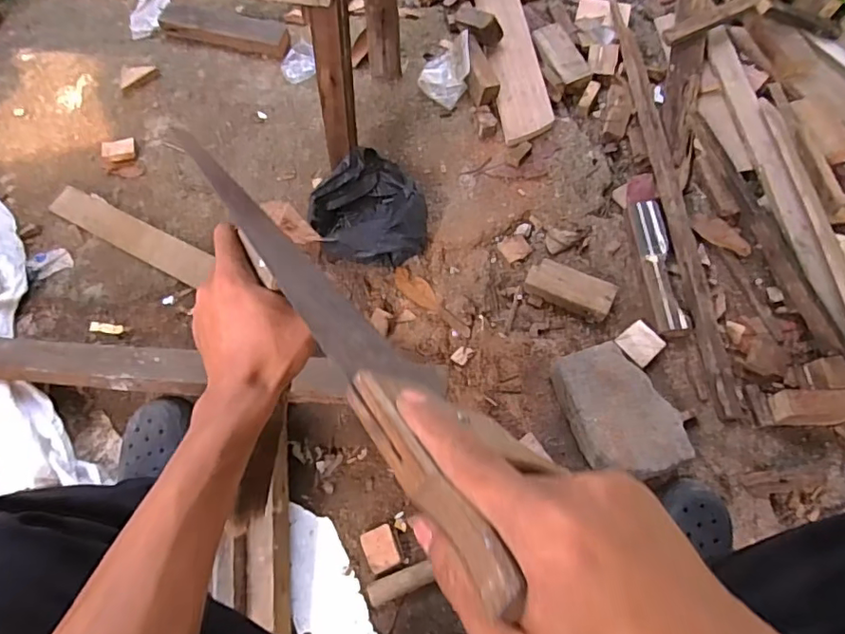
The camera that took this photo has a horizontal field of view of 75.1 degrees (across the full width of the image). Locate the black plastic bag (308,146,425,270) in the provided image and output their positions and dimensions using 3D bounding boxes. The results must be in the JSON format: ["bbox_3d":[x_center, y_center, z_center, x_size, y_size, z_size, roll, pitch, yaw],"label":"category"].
[{"bbox_3d":[-0.091,-0.175,0.947,0.195,0.074,0.186,-39,73,-16],"label":"black plastic bag"}]

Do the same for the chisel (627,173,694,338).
[{"bbox_3d":[0.399,-0.117,0.941,0.060,0.028,0.309,-3,67,-3],"label":"chisel"}]

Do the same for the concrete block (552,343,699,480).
[{"bbox_3d":[0.286,0.137,0.806,0.131,0.062,0.195,-18,68,-9],"label":"concrete block"}]

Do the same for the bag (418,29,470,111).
[{"bbox_3d":[0.044,-0.495,1.094,0.097,0.075,0.141,5,66,1],"label":"bag"}]

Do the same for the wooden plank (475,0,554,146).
[{"bbox_3d":[0.177,-0.612,1.168,0.100,0.032,0.600,-5,67,-3],"label":"wooden plank"}]

